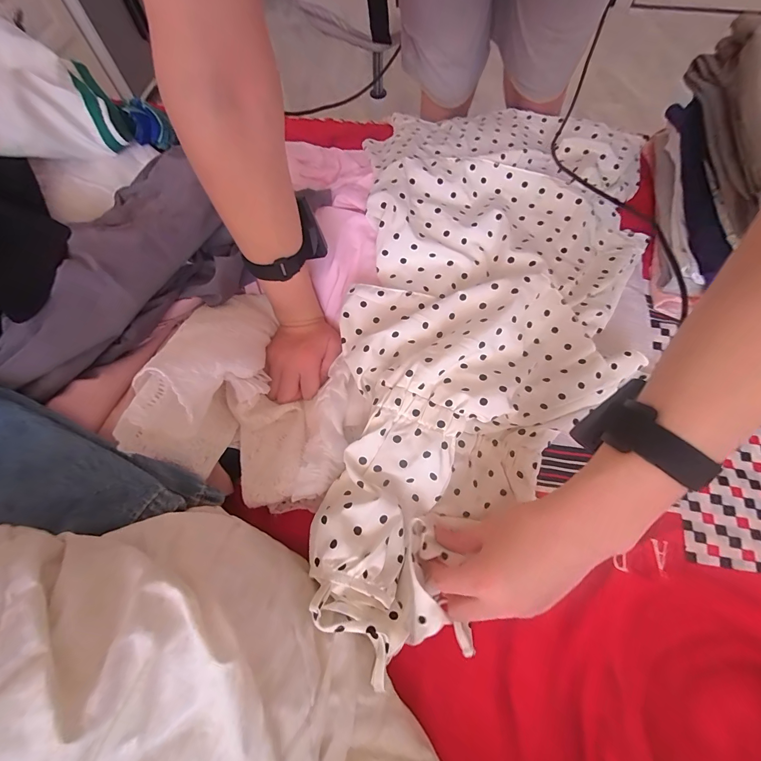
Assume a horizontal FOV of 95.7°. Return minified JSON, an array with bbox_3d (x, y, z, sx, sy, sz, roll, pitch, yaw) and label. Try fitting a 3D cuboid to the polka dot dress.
[{"bbox_3d":[0.117,-0.102,0.416,0.356,0.074,0.712,19,69,8],"label":"polka dot dress"}]

